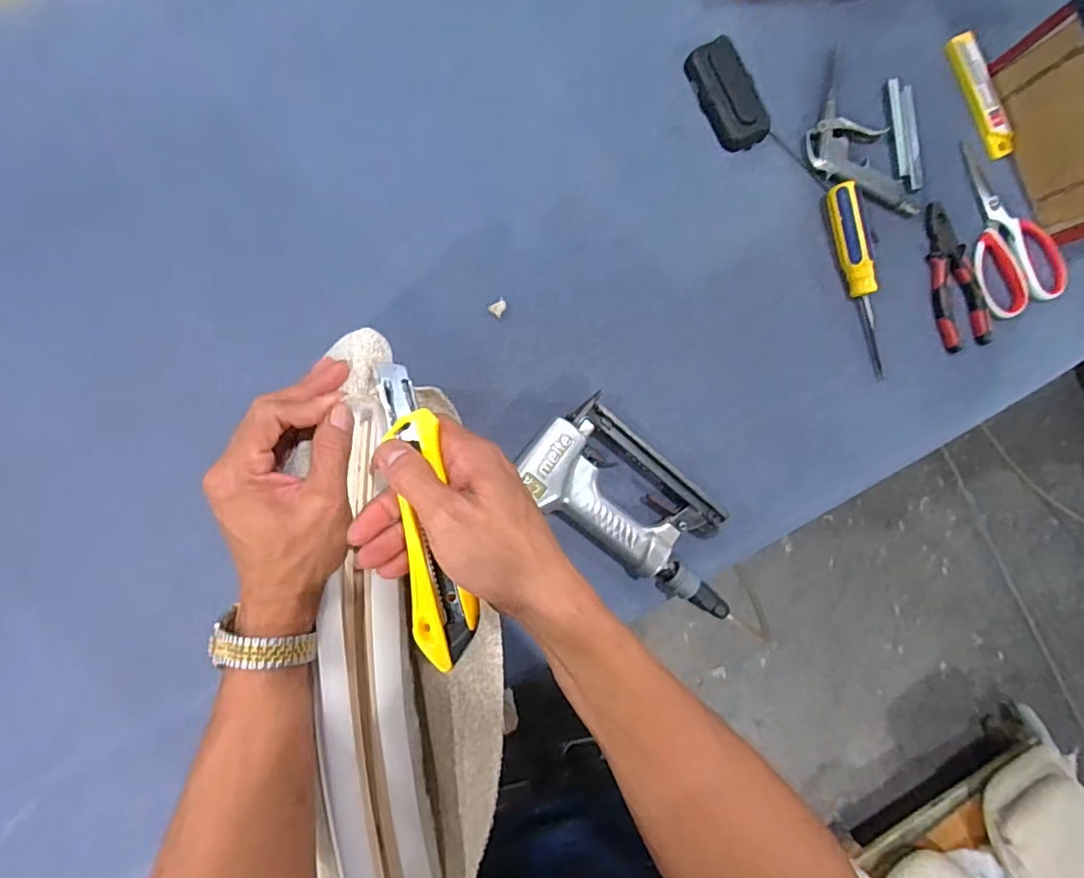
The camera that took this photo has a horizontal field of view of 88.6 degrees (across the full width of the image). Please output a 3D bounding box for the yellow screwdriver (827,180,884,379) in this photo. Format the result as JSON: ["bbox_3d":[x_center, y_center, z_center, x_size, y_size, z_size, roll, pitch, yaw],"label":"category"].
[{"bbox_3d":[0.327,-0.162,0.559,0.027,0.024,0.192,-14,89,-7],"label":"yellow screwdriver"}]

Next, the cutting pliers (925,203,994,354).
[{"bbox_3d":[0.430,-0.170,0.583,0.058,0.010,0.150,-15,89,-7],"label":"cutting pliers"}]

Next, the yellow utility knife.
[{"bbox_3d":[-0.064,0.037,0.308,0.034,0.013,0.169,-10,78,-6],"label":"yellow utility knife"}]

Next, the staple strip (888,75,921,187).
[{"bbox_3d":[0.383,-0.322,0.586,0.025,0.008,0.118,-3,88,-7],"label":"staple strip"}]

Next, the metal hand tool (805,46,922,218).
[{"bbox_3d":[0.320,-0.304,0.571,0.084,0.019,0.183,-28,91,-7],"label":"metal hand tool"}]

